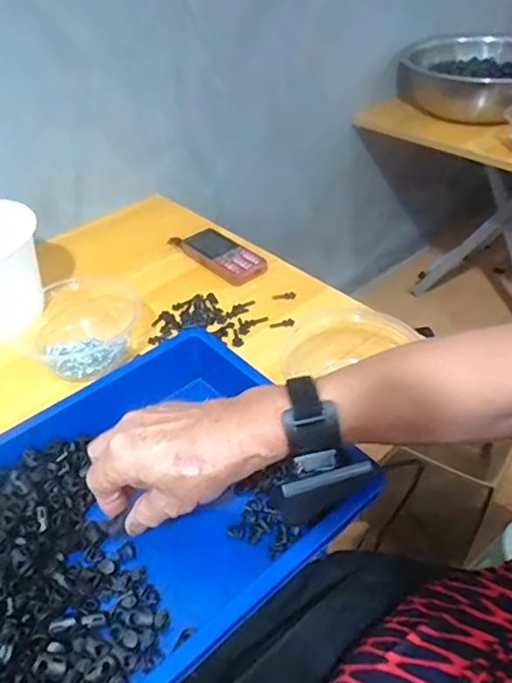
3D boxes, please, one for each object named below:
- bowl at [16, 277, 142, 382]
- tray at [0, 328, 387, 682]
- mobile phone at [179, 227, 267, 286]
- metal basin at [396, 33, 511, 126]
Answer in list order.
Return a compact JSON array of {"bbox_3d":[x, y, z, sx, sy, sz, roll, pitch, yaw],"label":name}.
[{"bbox_3d":[-0.190,-0.014,0.588,0.123,0.065,0.099,-14,43,-12],"label":"bowl"},{"bbox_3d":[-0.121,0.145,0.408,0.375,0.065,0.258,-35,51,-30],"label":"tray"},{"bbox_3d":[-0.042,-0.119,0.731,0.063,0.018,0.133,-31,49,-28],"label":"mobile phone"},{"bbox_3d":[0.474,-0.563,1.143,0.298,0.116,0.309,-2,42,2],"label":"metal basin"}]

